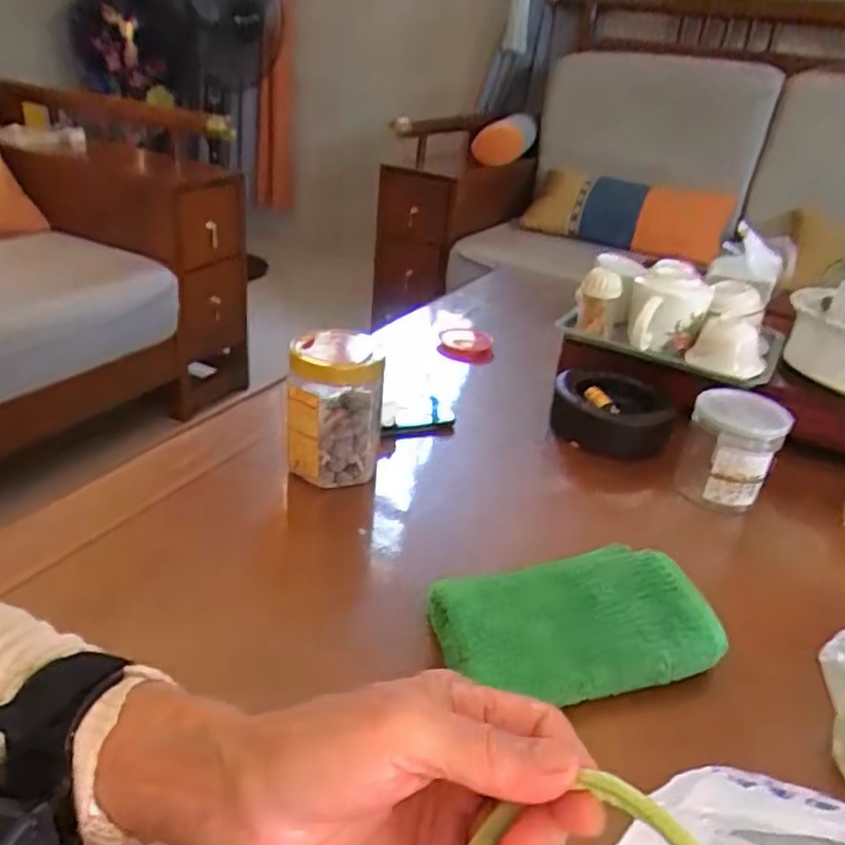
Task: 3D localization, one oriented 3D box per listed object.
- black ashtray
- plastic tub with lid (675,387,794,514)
[{"bbox_3d":[0.216,-0.018,0.809,0.123,0.059,0.122,9,29,6],"label":"black ashtray"},{"bbox_3d":[0.305,0.035,0.692,0.084,0.121,0.077,20,32,24],"label":"plastic tub with lid"}]

